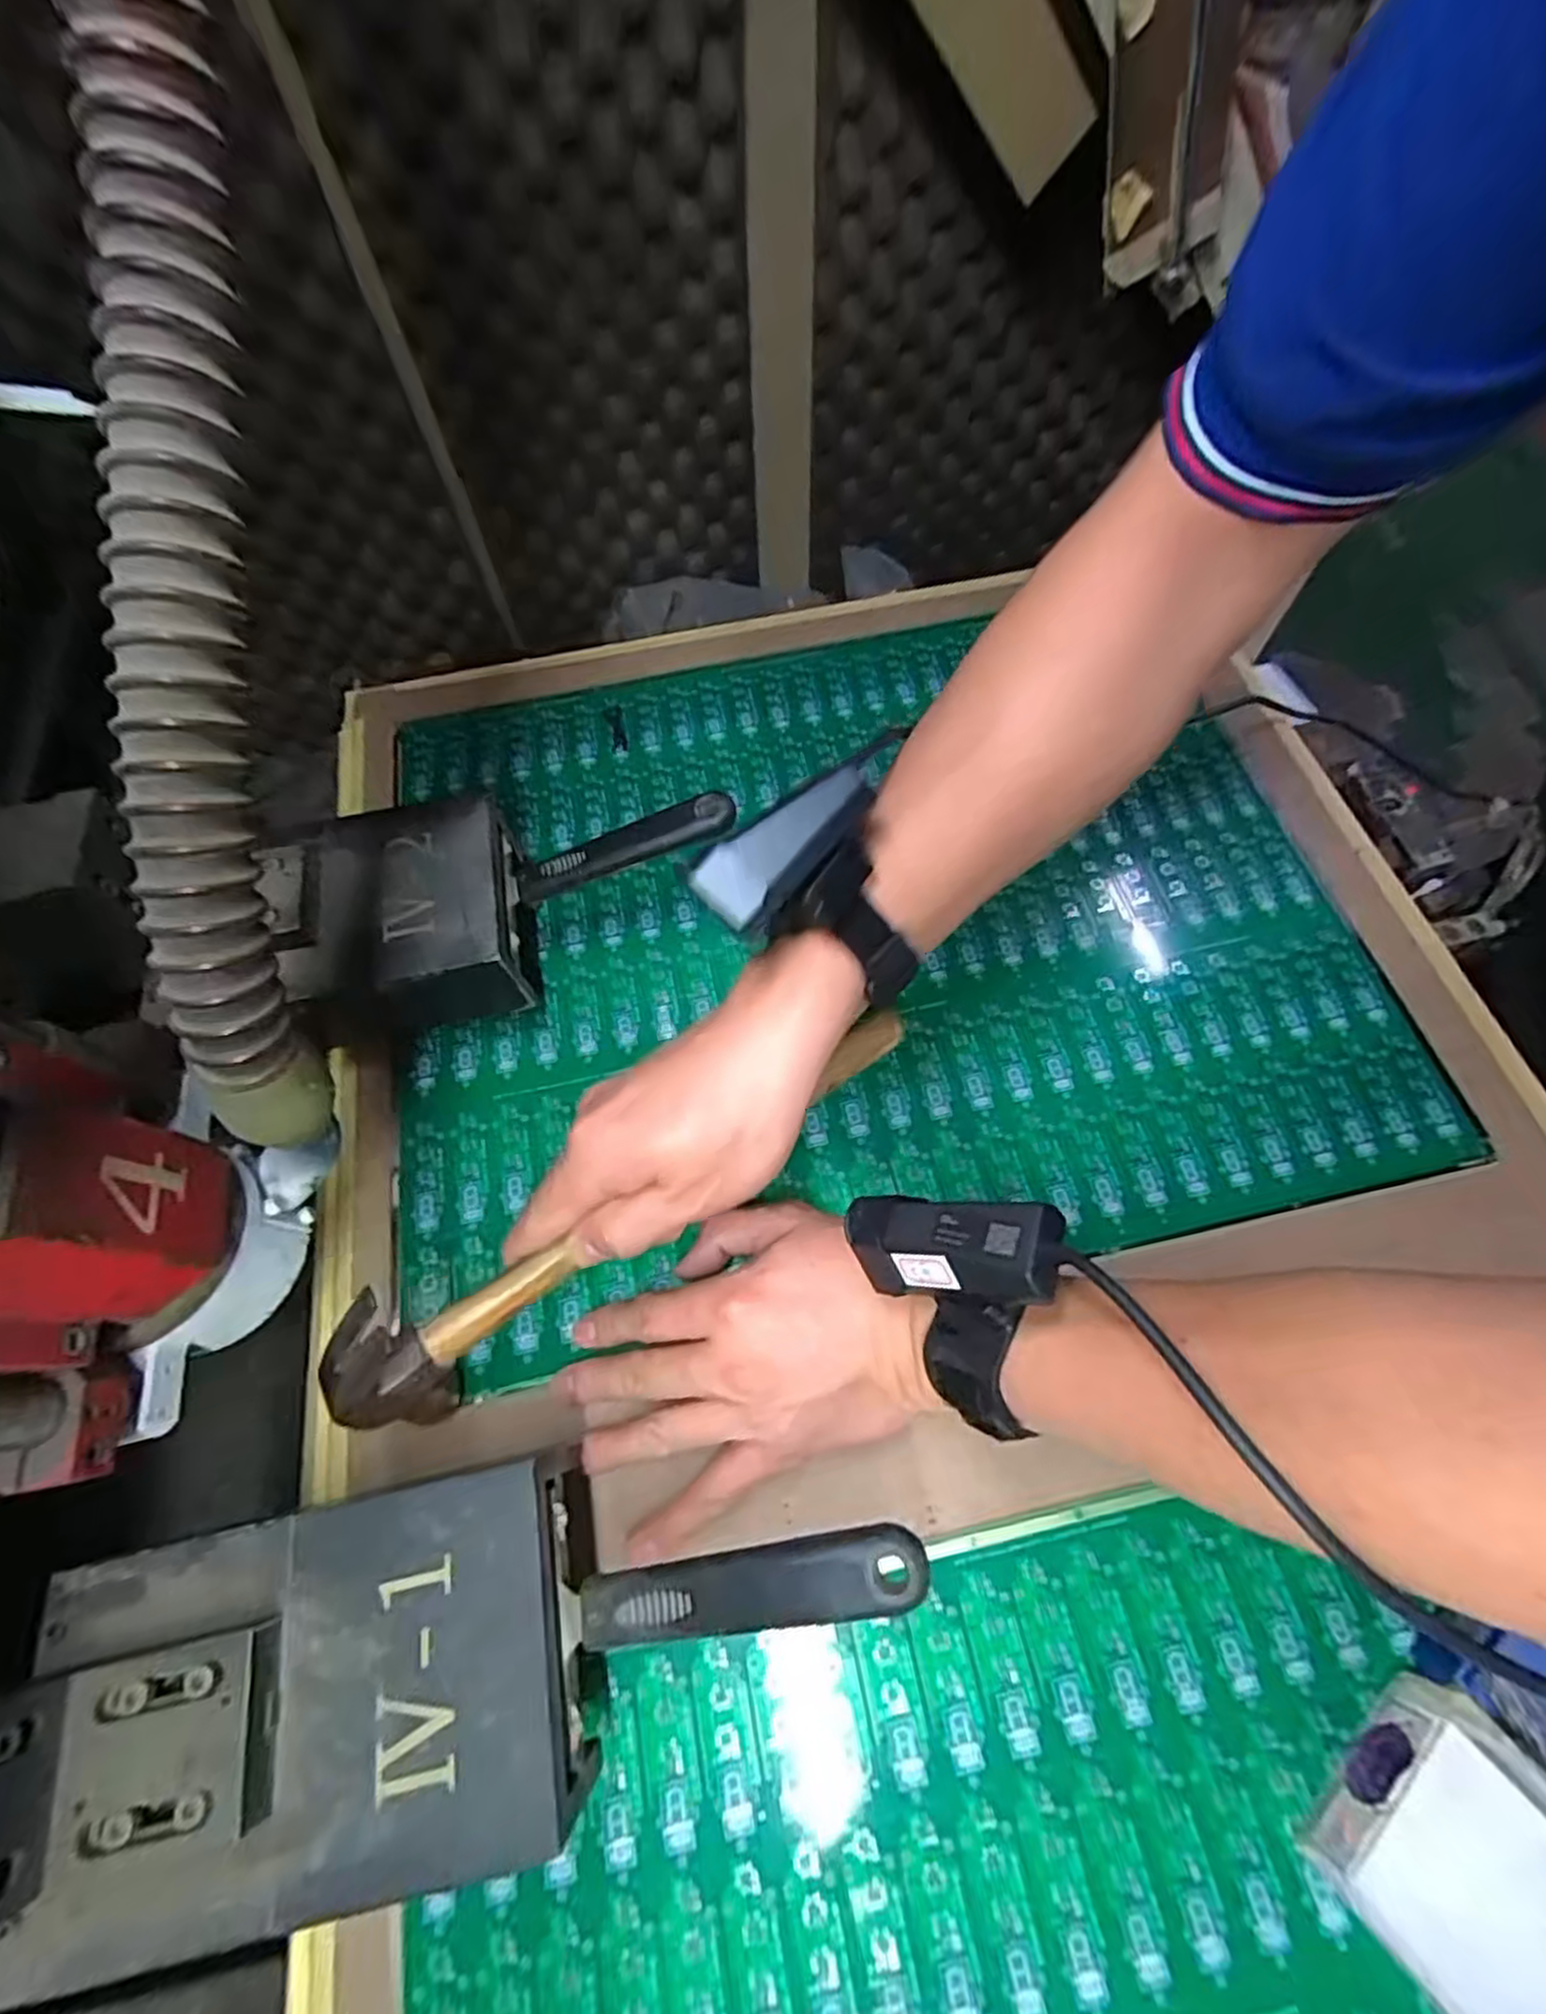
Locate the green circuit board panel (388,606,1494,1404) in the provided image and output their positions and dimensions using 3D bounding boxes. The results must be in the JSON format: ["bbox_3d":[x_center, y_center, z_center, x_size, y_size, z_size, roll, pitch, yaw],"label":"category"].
[{"bbox_3d":[0.052,-0.065,0.453,0.548,0.007,0.438,-12,65,-3],"label":"green circuit board panel"}]

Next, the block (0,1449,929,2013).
[{"bbox_3d":[-0.094,0.212,0.245,0.277,0.046,0.104,-12,65,-3],"label":"block"}]

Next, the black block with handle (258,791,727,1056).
[{"bbox_3d":[-0.136,-0.058,0.398,0.231,0.085,0.112,-16,66,-5],"label":"black block with handle"}]

